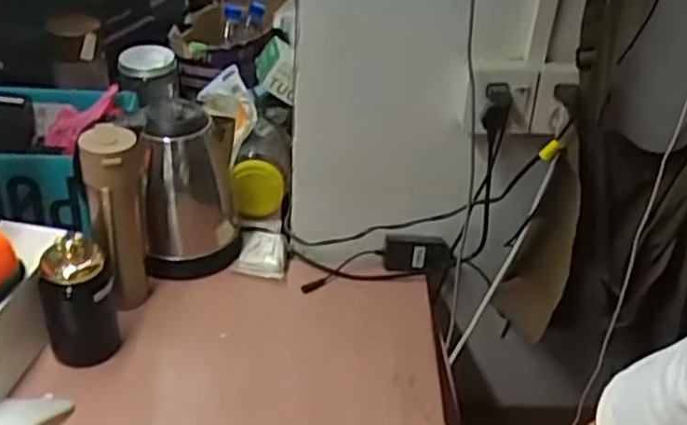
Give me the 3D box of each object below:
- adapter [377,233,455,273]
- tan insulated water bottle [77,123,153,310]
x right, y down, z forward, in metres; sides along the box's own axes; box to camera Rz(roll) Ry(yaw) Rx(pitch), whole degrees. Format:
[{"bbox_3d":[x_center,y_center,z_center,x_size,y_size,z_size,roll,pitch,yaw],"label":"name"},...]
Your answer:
[{"bbox_3d":[0.104,0.059,1.013,0.101,0.054,0.024,4,33,-2],"label":"adapter"},{"bbox_3d":[-0.277,0.013,0.873,0.068,0.236,0.074,-10,36,-22],"label":"tan insulated water bottle"}]

